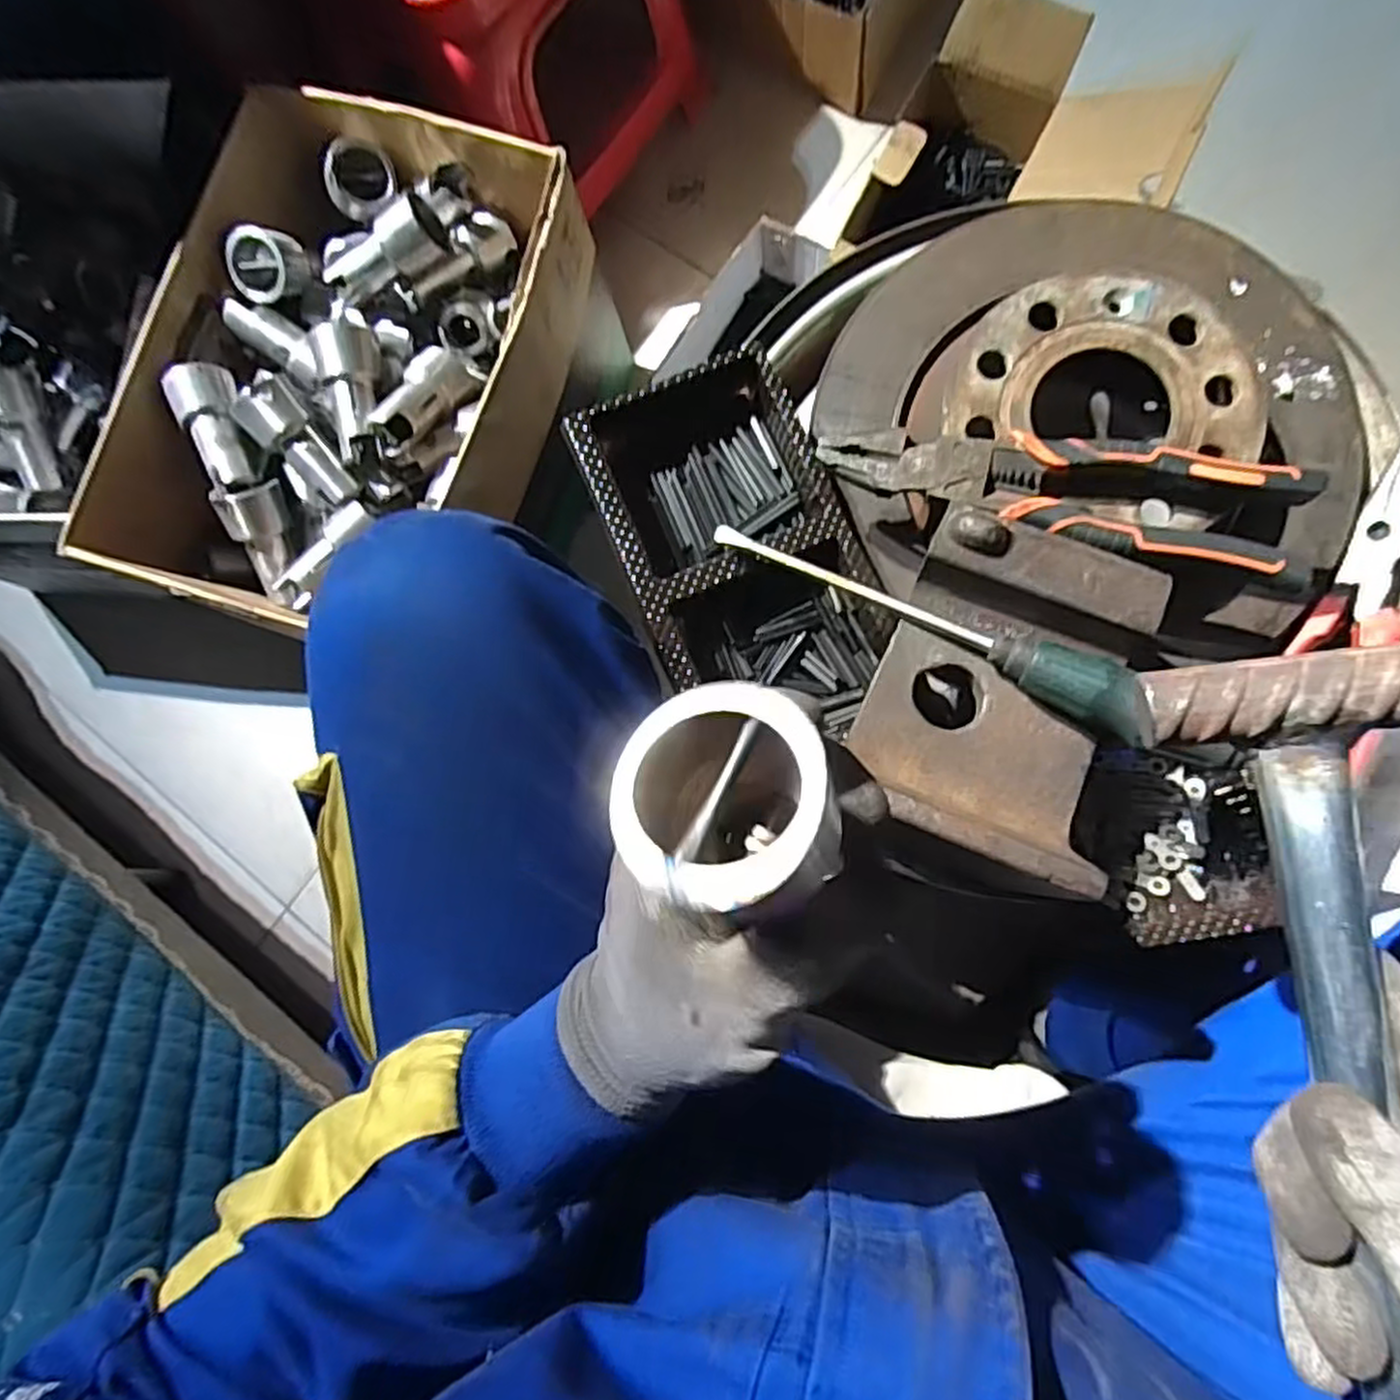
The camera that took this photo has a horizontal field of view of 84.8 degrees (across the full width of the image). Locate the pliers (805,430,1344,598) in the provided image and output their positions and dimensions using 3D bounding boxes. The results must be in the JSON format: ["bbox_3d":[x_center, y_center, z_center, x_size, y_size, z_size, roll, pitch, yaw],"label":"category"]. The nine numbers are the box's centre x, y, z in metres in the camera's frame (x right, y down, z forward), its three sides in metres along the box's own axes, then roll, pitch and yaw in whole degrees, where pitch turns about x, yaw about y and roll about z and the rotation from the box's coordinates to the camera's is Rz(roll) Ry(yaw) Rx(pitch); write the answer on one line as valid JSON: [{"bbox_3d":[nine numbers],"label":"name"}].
[{"bbox_3d":[0.167,-0.096,0.365,0.216,0.030,0.052,12,85,8],"label":"pliers"}]

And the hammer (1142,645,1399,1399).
[{"bbox_3d":[0.182,0.119,0.209,0.072,0.025,0.265,-5,87,6],"label":"hammer"}]

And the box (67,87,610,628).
[{"bbox_3d":[-0.266,-0.243,0.594,0.261,0.121,0.382,18,86,8],"label":"box"}]

